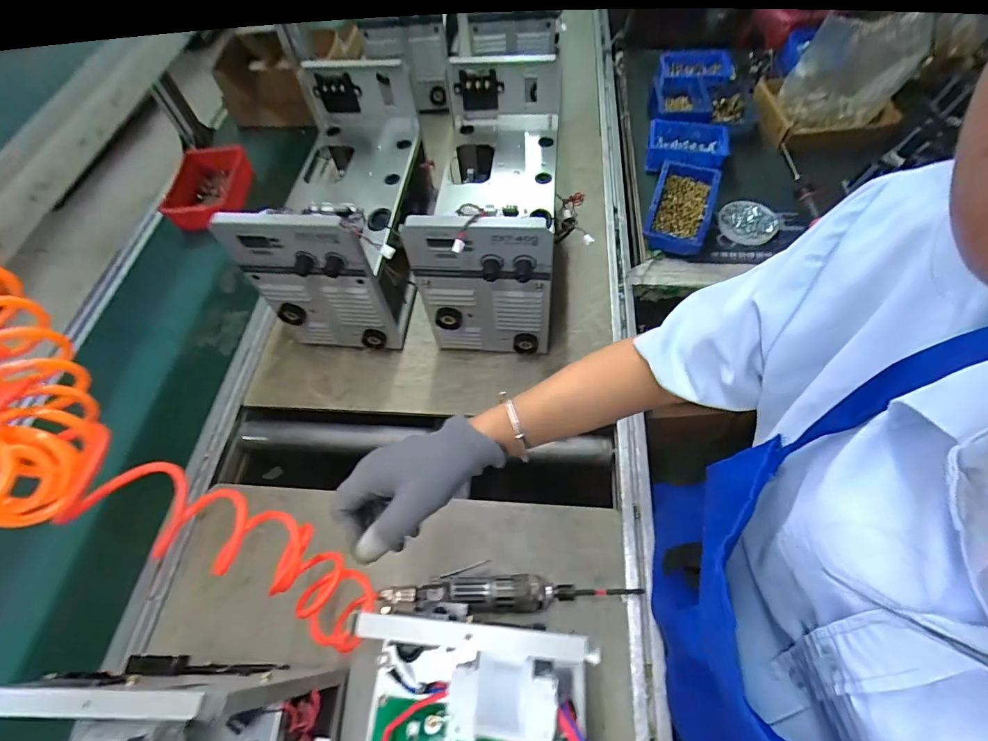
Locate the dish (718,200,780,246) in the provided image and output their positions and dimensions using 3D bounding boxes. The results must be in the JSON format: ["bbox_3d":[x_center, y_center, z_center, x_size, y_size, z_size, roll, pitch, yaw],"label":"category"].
[{"bbox_3d":[0.465,-0.272,0.836,0.098,0.019,0.095,-2,60,3],"label":"dish"}]

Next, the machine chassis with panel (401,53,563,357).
[{"bbox_3d":[0.001,-0.276,0.735,0.198,0.253,0.442,1,60,5],"label":"machine chassis with panel"}]

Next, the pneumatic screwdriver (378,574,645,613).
[{"bbox_3d":[0.013,0.280,0.568,0.310,0.041,0.044,-3,60,2],"label":"pneumatic screwdriver"}]

